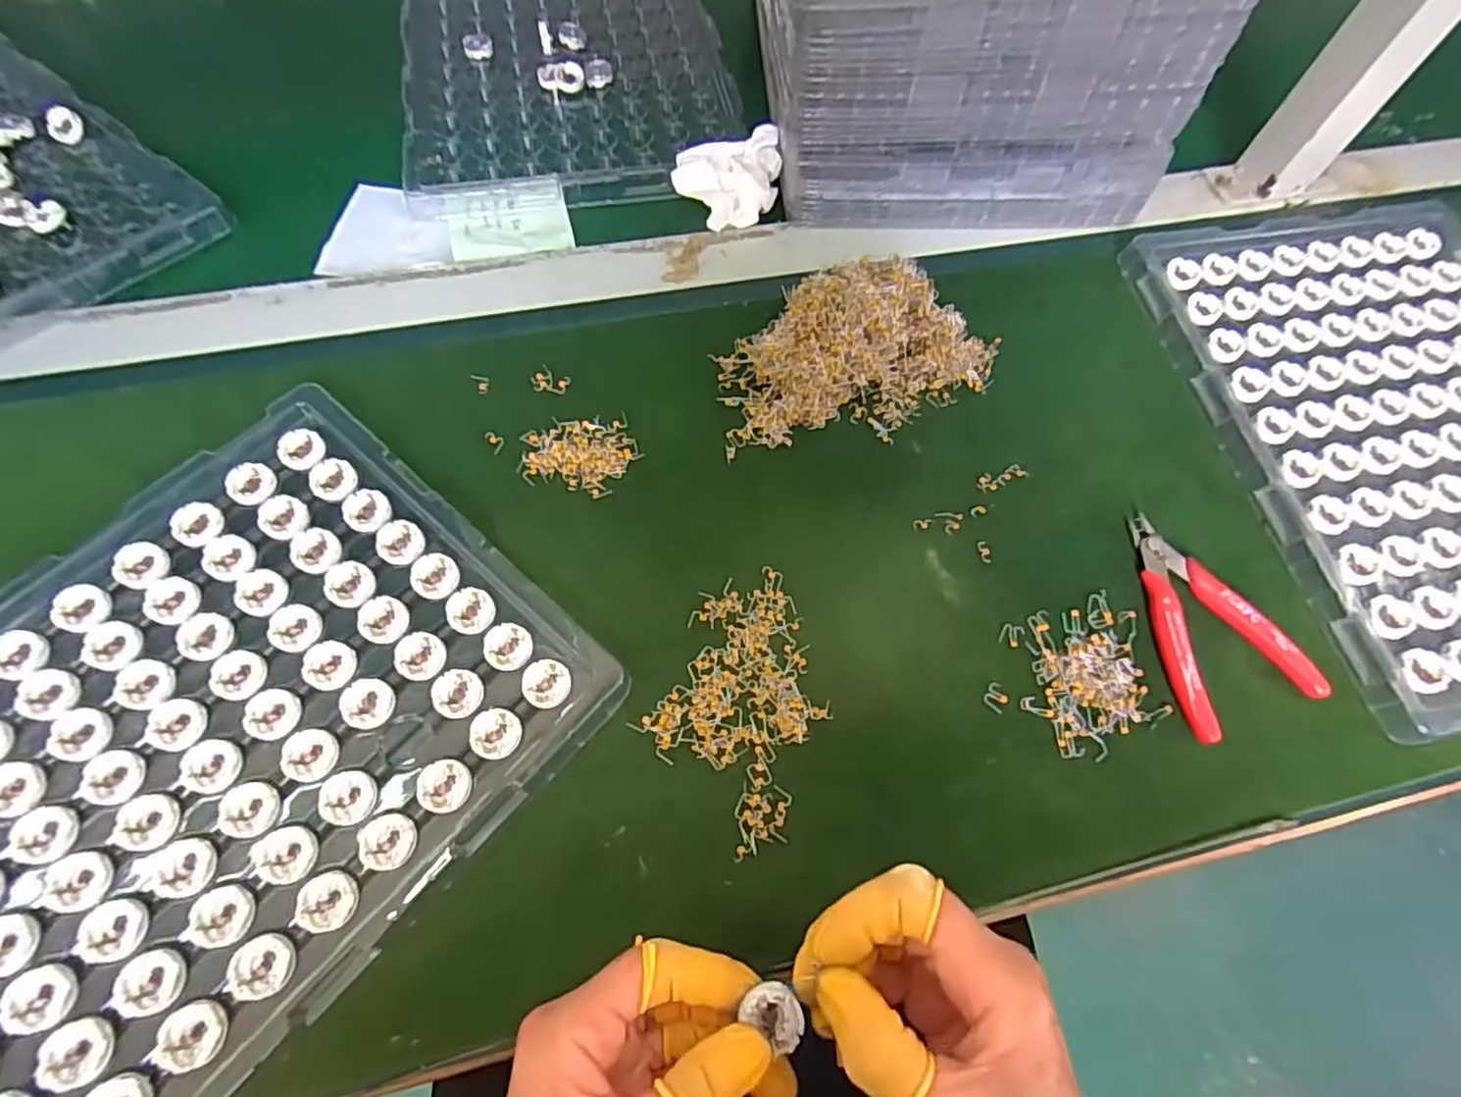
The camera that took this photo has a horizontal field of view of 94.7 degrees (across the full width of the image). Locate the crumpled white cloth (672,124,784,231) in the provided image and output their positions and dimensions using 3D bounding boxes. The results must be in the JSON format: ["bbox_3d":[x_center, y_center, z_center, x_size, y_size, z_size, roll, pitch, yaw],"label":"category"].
[{"bbox_3d":[-0.002,-0.260,0.476,0.072,0.036,0.069,6,65,0],"label":"crumpled white cloth"}]

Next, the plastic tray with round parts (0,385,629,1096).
[{"bbox_3d":[-0.256,0.100,0.307,0.257,0.018,0.339,39,69,14],"label":"plastic tray with round parts"}]

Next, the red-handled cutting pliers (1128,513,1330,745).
[{"bbox_3d":[0.266,0.037,0.372,0.076,0.014,0.123,-8,66,-7],"label":"red-handled cutting pliers"}]

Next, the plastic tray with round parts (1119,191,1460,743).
[{"bbox_3d":[0.437,-0.082,0.424,0.258,0.015,0.351,-10,66,-7],"label":"plastic tray with round parts"}]

